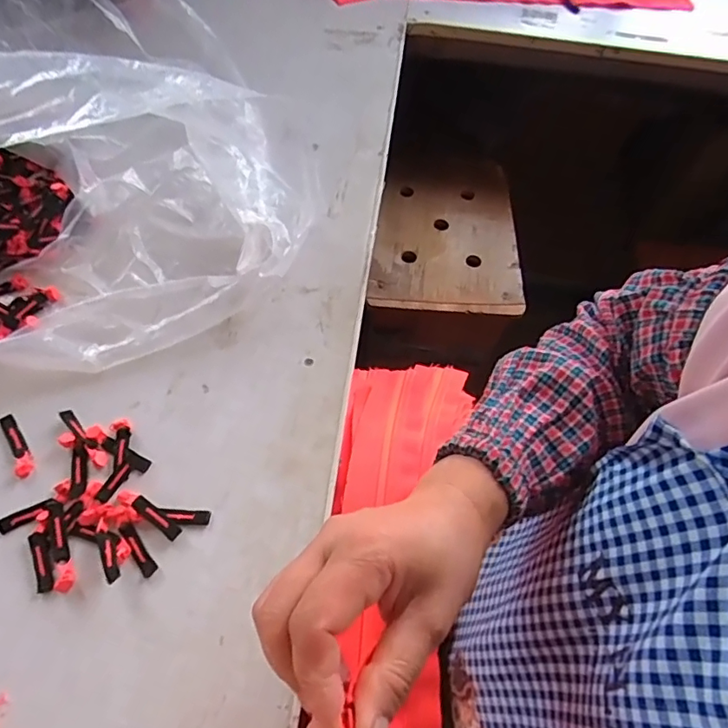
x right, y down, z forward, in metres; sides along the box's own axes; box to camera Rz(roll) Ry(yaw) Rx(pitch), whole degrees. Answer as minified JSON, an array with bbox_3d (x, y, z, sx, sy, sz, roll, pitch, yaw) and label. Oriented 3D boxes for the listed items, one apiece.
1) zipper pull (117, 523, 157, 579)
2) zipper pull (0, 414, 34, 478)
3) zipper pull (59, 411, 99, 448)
[{"bbox_3d":[-0.181,0.148,0.409,0.012,0.004,0.047,-36,68,-20],"label":"zipper pull"},{"bbox_3d":[-0.304,0.070,0.445,0.014,0.007,0.064,-31,67,-19],"label":"zipper pull"},{"bbox_3d":[-0.252,0.058,0.454,0.049,0.007,0.009,40,68,18],"label":"zipper pull"}]

